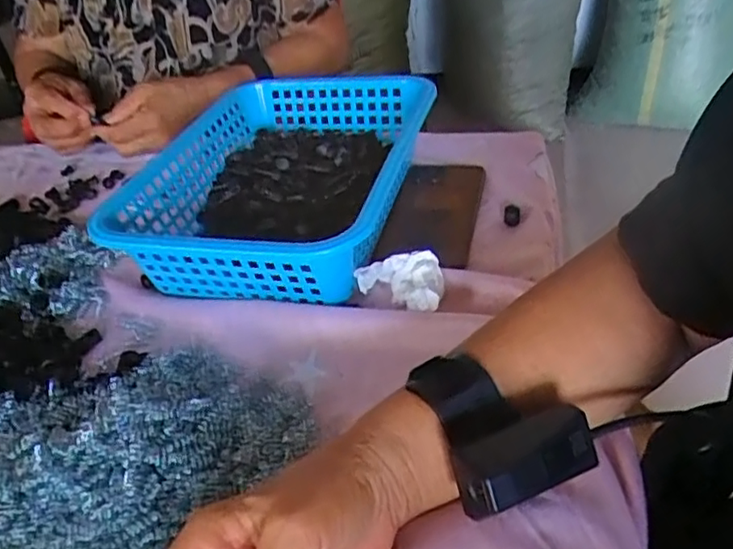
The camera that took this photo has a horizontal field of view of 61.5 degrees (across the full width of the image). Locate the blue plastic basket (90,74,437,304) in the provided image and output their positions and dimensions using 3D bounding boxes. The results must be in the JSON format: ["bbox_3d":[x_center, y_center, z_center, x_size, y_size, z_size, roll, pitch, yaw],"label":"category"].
[{"bbox_3d":[-0.067,-0.087,0.546,0.218,0.086,0.304,4,39,17],"label":"blue plastic basket"}]

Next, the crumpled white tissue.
[{"bbox_3d":[0.025,0.004,0.450,0.060,0.023,0.048,1,38,13],"label":"crumpled white tissue"}]

